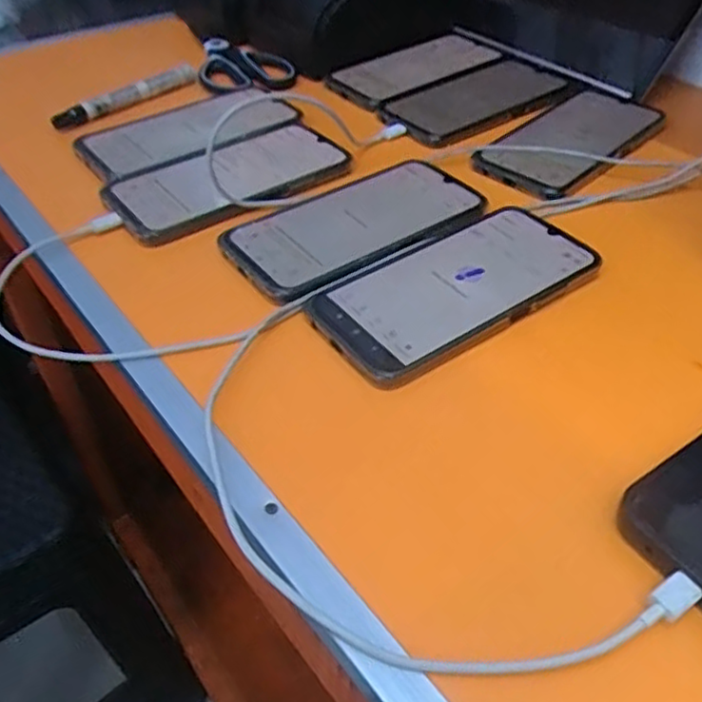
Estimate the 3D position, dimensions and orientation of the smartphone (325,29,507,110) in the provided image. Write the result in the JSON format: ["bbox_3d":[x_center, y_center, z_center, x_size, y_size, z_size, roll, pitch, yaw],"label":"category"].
[{"bbox_3d":[0.059,-0.265,0.625,0.158,0.011,0.089,-30,50,-22],"label":"smartphone"}]

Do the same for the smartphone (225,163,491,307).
[{"bbox_3d":[0.004,-0.086,0.440,0.167,0.013,0.091,-28,49,-21],"label":"smartphone"}]

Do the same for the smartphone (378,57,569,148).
[{"bbox_3d":[0.109,-0.216,0.576,0.163,0.005,0.085,-30,50,-23],"label":"smartphone"}]

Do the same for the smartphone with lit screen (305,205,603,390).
[{"bbox_3d":[0.061,-0.042,0.390,0.167,0.010,0.083,-28,49,-21],"label":"smartphone with lit screen"}]

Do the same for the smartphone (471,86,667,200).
[{"bbox_3d":[0.172,-0.163,0.525,0.082,0.011,0.161,33,56,32],"label":"smartphone"}]

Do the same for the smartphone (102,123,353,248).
[{"bbox_3d":[-0.083,-0.123,0.475,0.165,0.014,0.085,-30,57,-26],"label":"smartphone"}]

